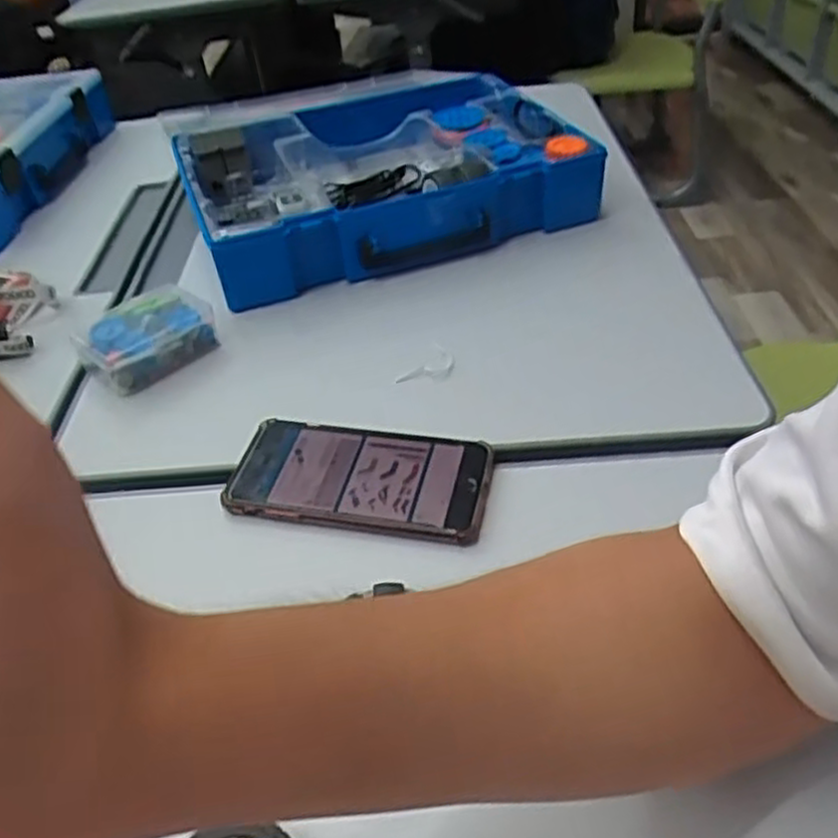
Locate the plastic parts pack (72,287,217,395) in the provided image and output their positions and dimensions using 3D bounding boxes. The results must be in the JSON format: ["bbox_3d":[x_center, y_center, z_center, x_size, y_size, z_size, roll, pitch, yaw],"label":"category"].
[{"bbox_3d":[-0.218,-0.066,0.611,0.097,0.038,0.081,-36,48,-29],"label":"plastic parts pack"}]

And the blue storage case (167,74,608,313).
[{"bbox_3d":[-0.046,-0.248,0.780,0.369,0.075,0.287,-20,42,-14],"label":"blue storage case"}]

